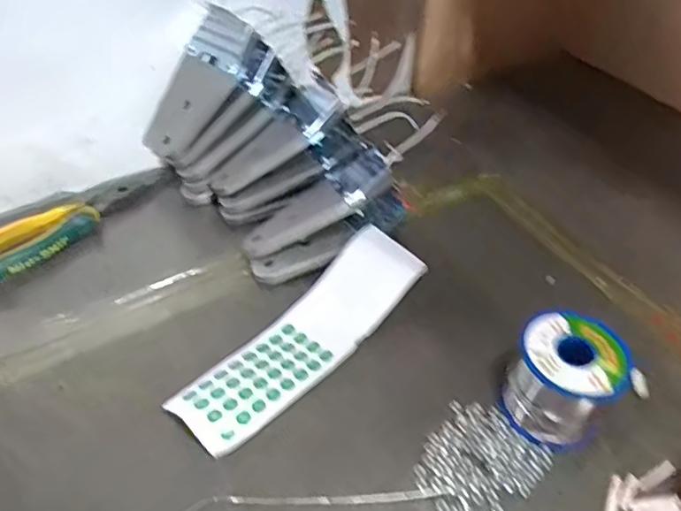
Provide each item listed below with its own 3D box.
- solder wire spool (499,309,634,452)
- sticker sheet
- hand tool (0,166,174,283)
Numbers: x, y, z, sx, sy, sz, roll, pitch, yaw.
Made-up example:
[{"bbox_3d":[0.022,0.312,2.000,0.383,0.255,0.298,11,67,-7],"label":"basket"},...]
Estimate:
[{"bbox_3d":[0.147,0.080,0.371,0.062,0.063,0.065,0,44,0],"label":"solder wire spool"},{"bbox_3d":[-0.026,0.055,0.416,0.063,0.032,0.207,33,53,29],"label":"sticker sheet"},{"bbox_3d":[-0.245,-0.036,0.518,0.057,0.030,0.196,28,50,25],"label":"hand tool"}]

